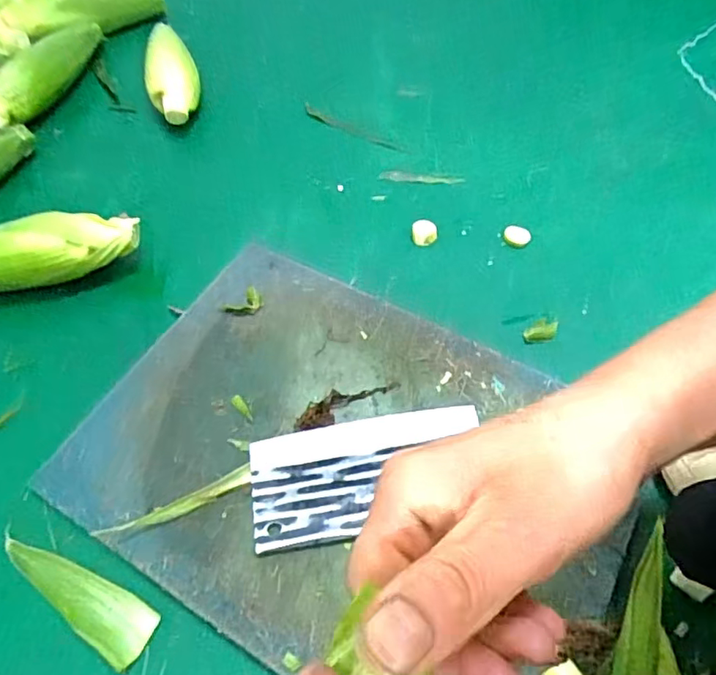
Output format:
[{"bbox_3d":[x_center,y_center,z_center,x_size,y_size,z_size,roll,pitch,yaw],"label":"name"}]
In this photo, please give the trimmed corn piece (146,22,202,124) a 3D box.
[{"bbox_3d":[-0.248,-0.354,0.750,0.064,0.072,0.167,-15,57,-6],"label":"trimmed corn piece"}]

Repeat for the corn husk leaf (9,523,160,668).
[{"bbox_3d":[-0.214,0.190,0.428,0.144,0.008,0.039,27,61,19],"label":"corn husk leaf"}]

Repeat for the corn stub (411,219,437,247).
[{"bbox_3d":[0.072,-0.114,0.613,0.027,0.019,0.022,5,56,6],"label":"corn stub"}]

